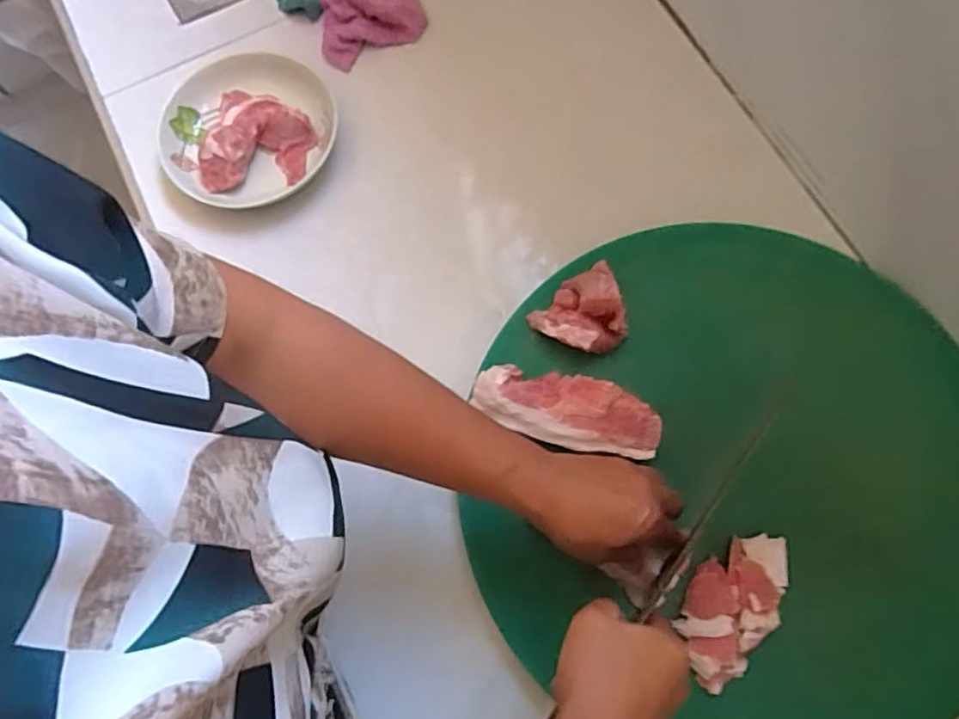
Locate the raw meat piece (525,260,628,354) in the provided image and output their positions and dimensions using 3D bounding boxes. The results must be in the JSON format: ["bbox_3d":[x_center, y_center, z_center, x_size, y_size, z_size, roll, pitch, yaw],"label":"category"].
[{"bbox_3d":[0.082,-0.038,0.552,0.071,0.077,0.072,-13,73,-3],"label":"raw meat piece"}]

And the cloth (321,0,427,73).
[{"bbox_3d":[-0.128,-0.383,0.712,0.117,0.037,0.094,-27,74,-7],"label":"cloth"}]

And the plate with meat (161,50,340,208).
[{"bbox_3d":[-0.244,-0.242,0.663,0.174,0.048,0.173,0,73,1],"label":"plate with meat"}]

